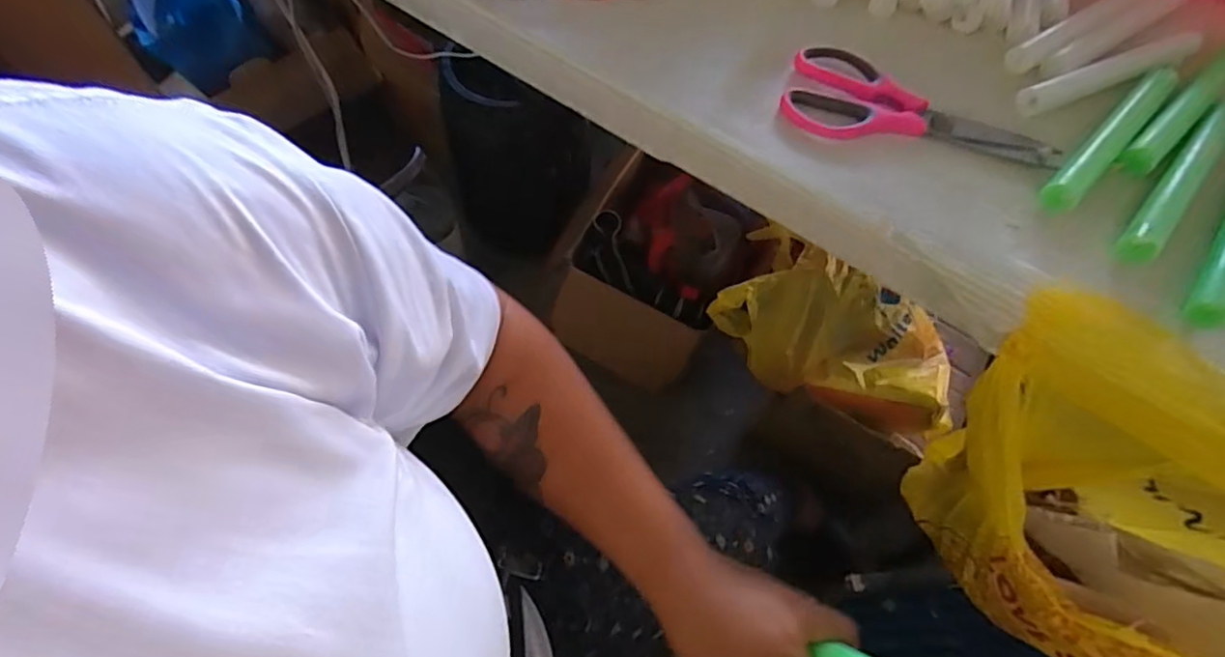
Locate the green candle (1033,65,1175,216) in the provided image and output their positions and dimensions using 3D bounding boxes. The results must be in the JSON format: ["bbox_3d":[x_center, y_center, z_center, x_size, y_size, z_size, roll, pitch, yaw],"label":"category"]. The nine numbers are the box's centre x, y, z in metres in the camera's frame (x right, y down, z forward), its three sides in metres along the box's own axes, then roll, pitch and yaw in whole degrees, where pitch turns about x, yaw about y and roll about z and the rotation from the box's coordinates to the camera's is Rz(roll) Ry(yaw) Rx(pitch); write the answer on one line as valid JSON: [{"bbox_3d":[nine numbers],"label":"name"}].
[{"bbox_3d":[0.378,-0.149,0.450,0.202,0.018,0.023,-40,71,-20],"label":"green candle"}]

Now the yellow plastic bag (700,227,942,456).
[{"bbox_3d":[0.310,-0.001,0.821,0.336,0.130,0.211,21,64,7],"label":"yellow plastic bag"}]

